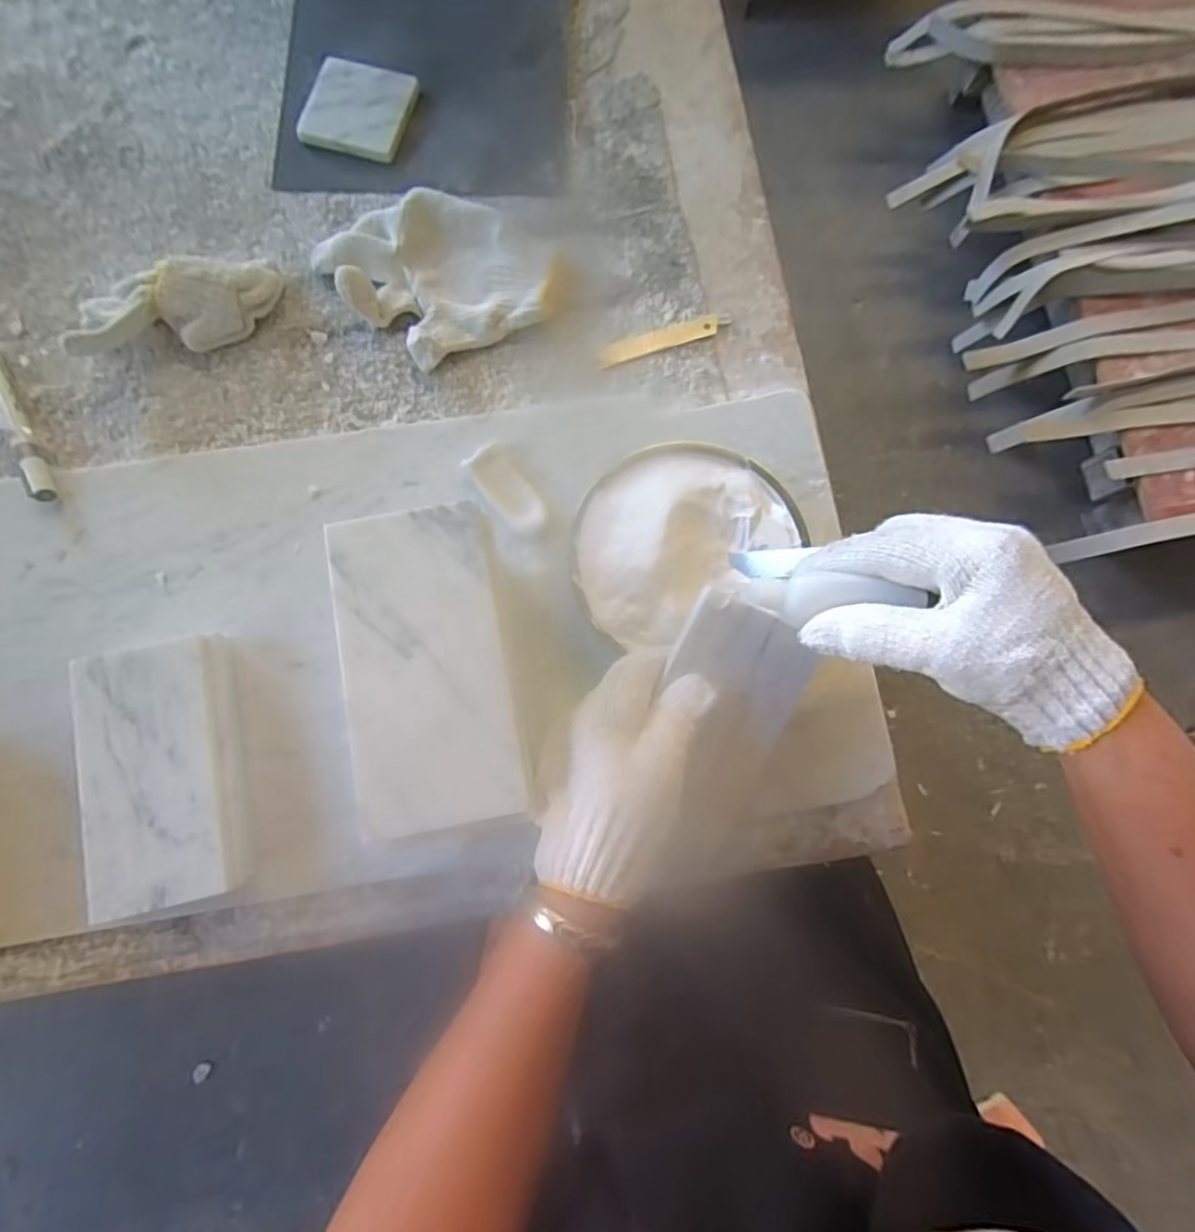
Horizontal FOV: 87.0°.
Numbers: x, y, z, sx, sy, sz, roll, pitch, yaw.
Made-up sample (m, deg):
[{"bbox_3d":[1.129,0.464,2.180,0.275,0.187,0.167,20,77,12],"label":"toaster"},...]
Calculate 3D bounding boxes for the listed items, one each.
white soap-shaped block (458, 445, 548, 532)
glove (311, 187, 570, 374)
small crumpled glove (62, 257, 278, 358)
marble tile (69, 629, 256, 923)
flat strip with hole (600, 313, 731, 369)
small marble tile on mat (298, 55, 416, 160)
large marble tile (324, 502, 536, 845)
[{"bbox_3d":[-0.060,-0.086,0.426,0.031,0.013,0.064,-36,82,-7],"label":"white soap-shaped block"},{"bbox_3d":[-0.111,-0.254,0.460,0.148,0.030,0.123,-30,81,-6],"label":"glove"},{"bbox_3d":[-0.296,-0.216,0.442,0.142,0.042,0.054,-16,80,-4],"label":"small crumpled glove"},{"bbox_3d":[-0.256,0.092,0.379,0.080,0.041,0.148,-10,80,-3],"label":"marble tile"},{"bbox_3d":[0.051,-0.208,0.469,0.103,0.004,0.018,-20,80,-5],"label":"flat strip with hole"},{"bbox_3d":[-0.187,-0.397,0.495,0.078,0.009,0.079,14,80,2],"label":"small marble tile on mat"},{"bbox_3d":[-0.081,0.022,0.300,0.078,0.012,0.150,-11,80,-3],"label":"large marble tile"}]

